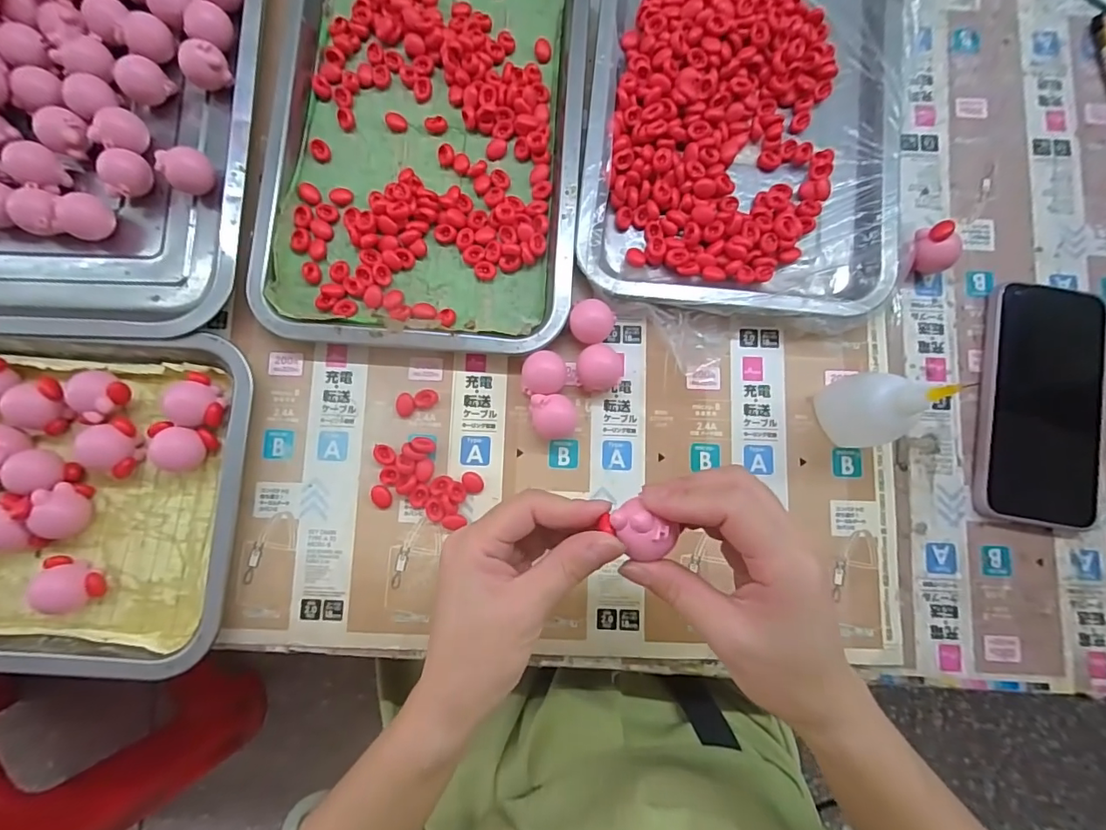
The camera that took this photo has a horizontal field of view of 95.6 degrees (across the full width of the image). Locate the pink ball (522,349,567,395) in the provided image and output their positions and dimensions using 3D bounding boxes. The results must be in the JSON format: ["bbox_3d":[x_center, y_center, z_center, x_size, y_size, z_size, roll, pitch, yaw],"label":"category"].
[{"bbox_3d":[-0.006,-0.027,0.334,0.028,0.022,0.029,0,83,-1],"label":"pink ball"}]

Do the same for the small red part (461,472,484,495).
[{"bbox_3d":[-0.053,0.045,0.331,0.013,0.006,0.016,-43,85,-6],"label":"small red part"}]

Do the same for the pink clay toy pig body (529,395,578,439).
[{"bbox_3d":[0.001,0.002,0.327,0.028,0.027,0.027,-5,83,-2],"label":"pink clay toy pig body"}]

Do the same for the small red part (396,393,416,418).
[{"bbox_3d":[-0.099,-0.007,0.339,0.012,0.005,0.016,6,83,0],"label":"small red part"}]

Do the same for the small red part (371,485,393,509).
[{"bbox_3d":[-0.113,0.054,0.331,0.012,0.004,0.016,-22,84,-4],"label":"small red part"}]

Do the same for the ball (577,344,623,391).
[{"bbox_3d":[0.031,-0.030,0.335,0.029,0.022,0.028,0,83,-1],"label":"ball"}]

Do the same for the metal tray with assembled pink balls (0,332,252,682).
[{"bbox_3d":[-0.356,0.051,0.316,0.313,0.028,0.208,3,83,-1],"label":"metal tray with assembled pink balls"}]

